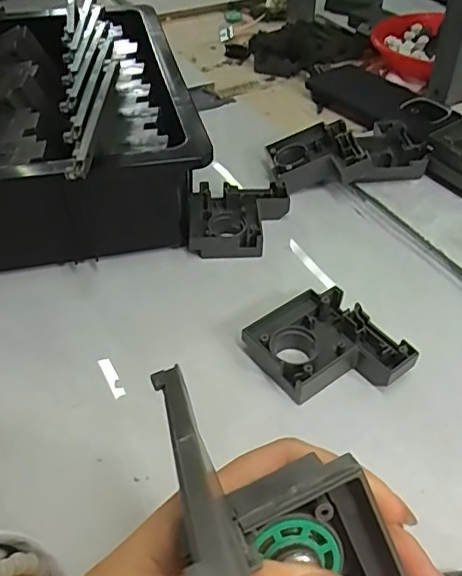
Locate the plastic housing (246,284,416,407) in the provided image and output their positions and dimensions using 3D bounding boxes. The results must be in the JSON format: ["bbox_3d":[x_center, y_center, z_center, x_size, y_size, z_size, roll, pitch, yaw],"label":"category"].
[{"bbox_3d":[0.059,0.041,0.359,0.078,0.022,0.083,-26,49,-23],"label":"plastic housing"}]

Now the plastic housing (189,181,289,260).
[{"bbox_3d":[0.006,-0.056,0.458,0.080,0.024,0.076,-1,44,0],"label":"plastic housing"}]

